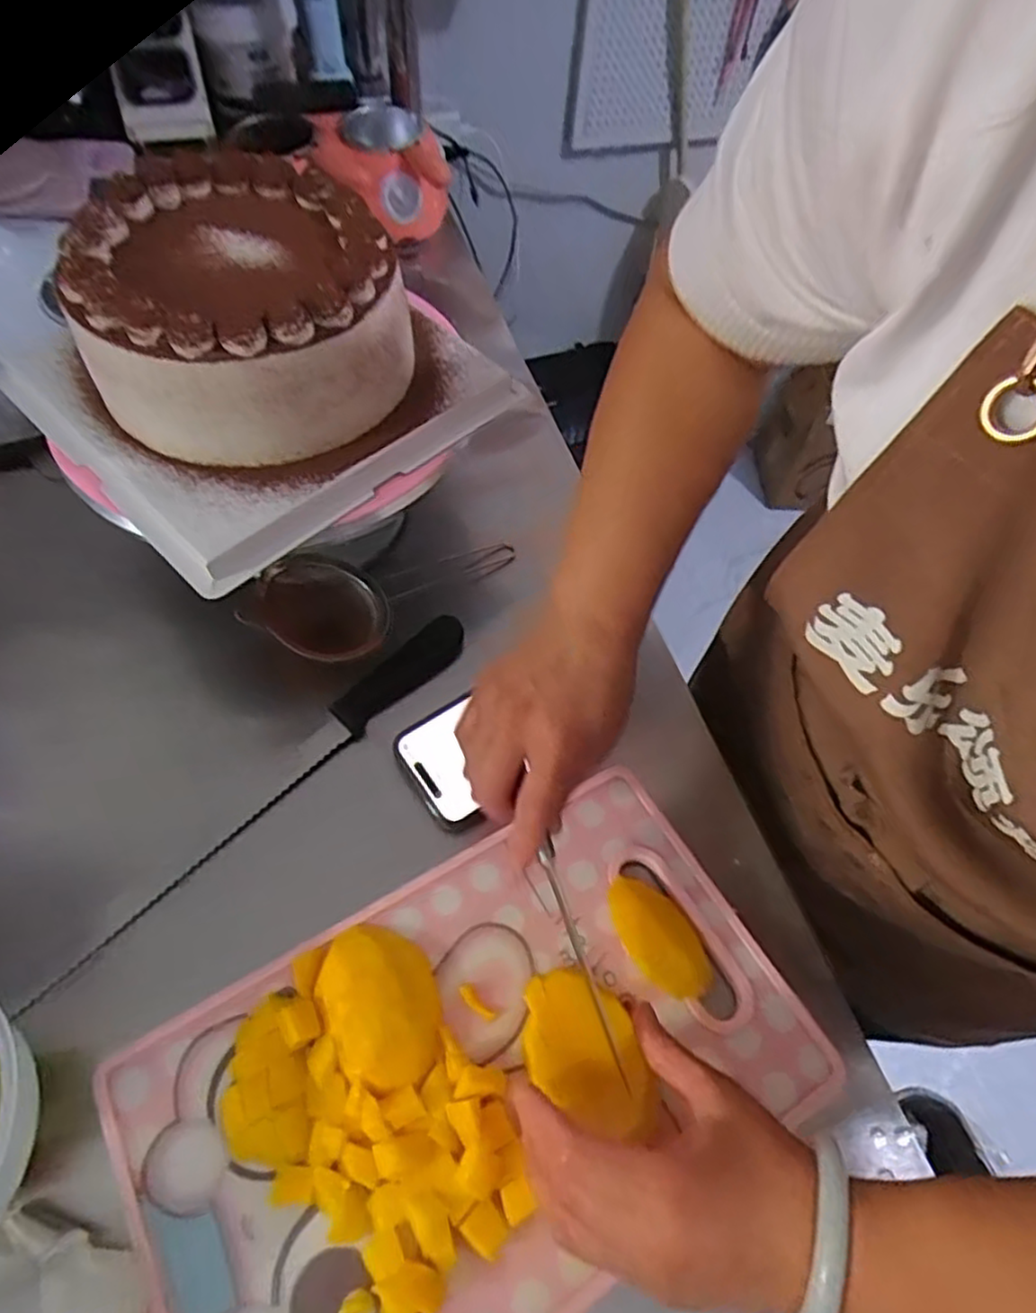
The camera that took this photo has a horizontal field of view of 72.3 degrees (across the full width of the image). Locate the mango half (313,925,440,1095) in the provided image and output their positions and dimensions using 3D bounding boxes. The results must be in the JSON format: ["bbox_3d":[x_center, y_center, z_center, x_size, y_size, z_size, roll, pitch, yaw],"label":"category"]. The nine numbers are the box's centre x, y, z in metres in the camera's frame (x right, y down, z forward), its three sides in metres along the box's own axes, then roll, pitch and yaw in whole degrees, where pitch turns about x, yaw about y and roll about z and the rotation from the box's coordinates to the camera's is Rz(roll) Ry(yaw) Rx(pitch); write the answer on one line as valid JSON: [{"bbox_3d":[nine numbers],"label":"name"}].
[{"bbox_3d":[-0.078,0.196,0.405,0.061,0.023,0.087,-26,64,-18],"label":"mango half"}]

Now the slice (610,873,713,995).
[{"bbox_3d":[0.086,0.171,0.437,0.046,0.013,0.077,-25,64,-18],"label":"slice"}]

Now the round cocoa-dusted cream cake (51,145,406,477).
[{"bbox_3d":[-0.172,-0.224,0.459,0.195,0.088,0.183,2,59,-3],"label":"round cocoa-dusted cream cake"}]

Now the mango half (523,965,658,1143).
[{"bbox_3d":[0.036,0.218,0.393,0.060,0.018,0.085,-15,61,-13],"label":"mango half"}]

